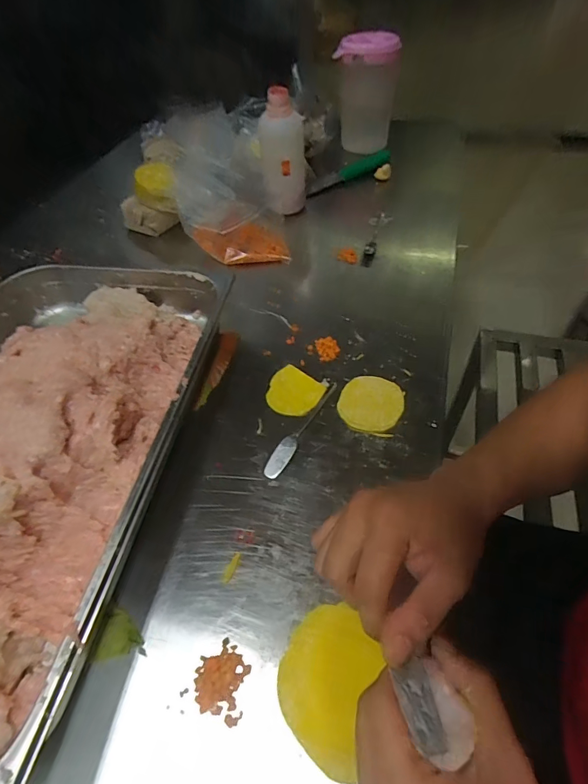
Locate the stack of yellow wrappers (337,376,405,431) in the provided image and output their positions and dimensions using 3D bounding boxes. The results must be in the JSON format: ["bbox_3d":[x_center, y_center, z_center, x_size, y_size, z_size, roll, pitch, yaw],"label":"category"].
[{"bbox_3d":[0.089,0.011,0.474,0.069,0.005,0.074,17,55,15],"label":"stack of yellow wrappers"}]

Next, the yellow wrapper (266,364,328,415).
[{"bbox_3d":[-0.002,0.000,0.486,0.063,0.005,0.059,29,59,22],"label":"yellow wrapper"}]

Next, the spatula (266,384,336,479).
[{"bbox_3d":[0.011,0.038,0.457,0.018,0.006,0.136,27,58,21],"label":"spatula"}]

